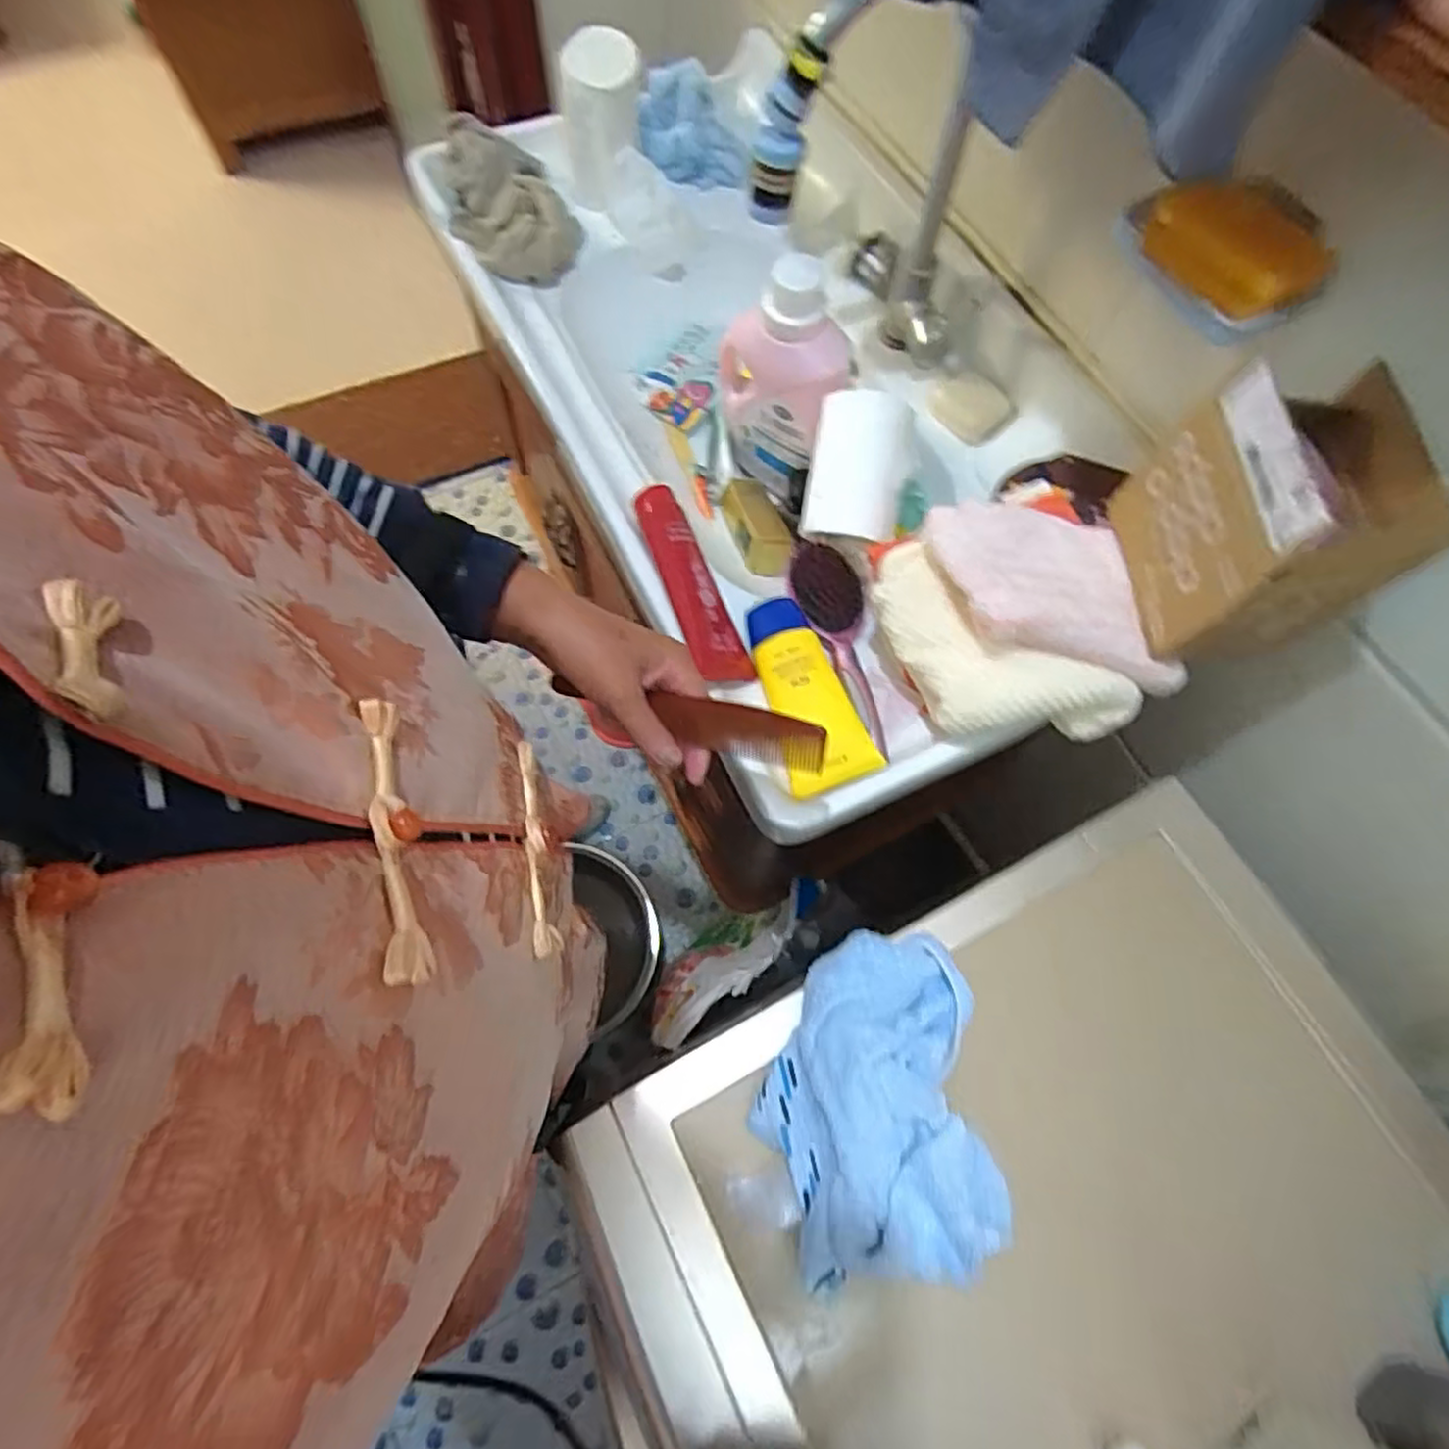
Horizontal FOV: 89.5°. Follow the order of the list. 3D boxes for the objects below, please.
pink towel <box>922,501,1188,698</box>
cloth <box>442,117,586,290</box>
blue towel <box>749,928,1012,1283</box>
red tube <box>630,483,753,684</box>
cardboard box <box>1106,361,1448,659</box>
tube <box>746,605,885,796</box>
[{"bbox_3d":[0.258,-0.107,0.569,0.180,0.063,0.173,-10,68,-7],"label":"pink towel"},{"bbox_3d":[-0.243,-0.598,0.834,0.140,0.059,0.213,-11,68,-7],"label":"cloth"},{"bbox_3d":[0.095,0.233,0.457,0.144,0.042,0.194,-1,67,-3],"label":"blue towel"},{"bbox_3d":[-0.028,-0.126,0.643,0.052,0.041,0.194,-17,69,-9],"label":"red tube"},{"bbox_3d":[0.390,-0.144,0.537,0.109,0.170,0.159,3,67,-1],"label":"cardboard box"},{"bbox_3d":[0.065,-0.030,0.611,0.070,0.036,0.182,-14,69,-8],"label":"tube"}]

